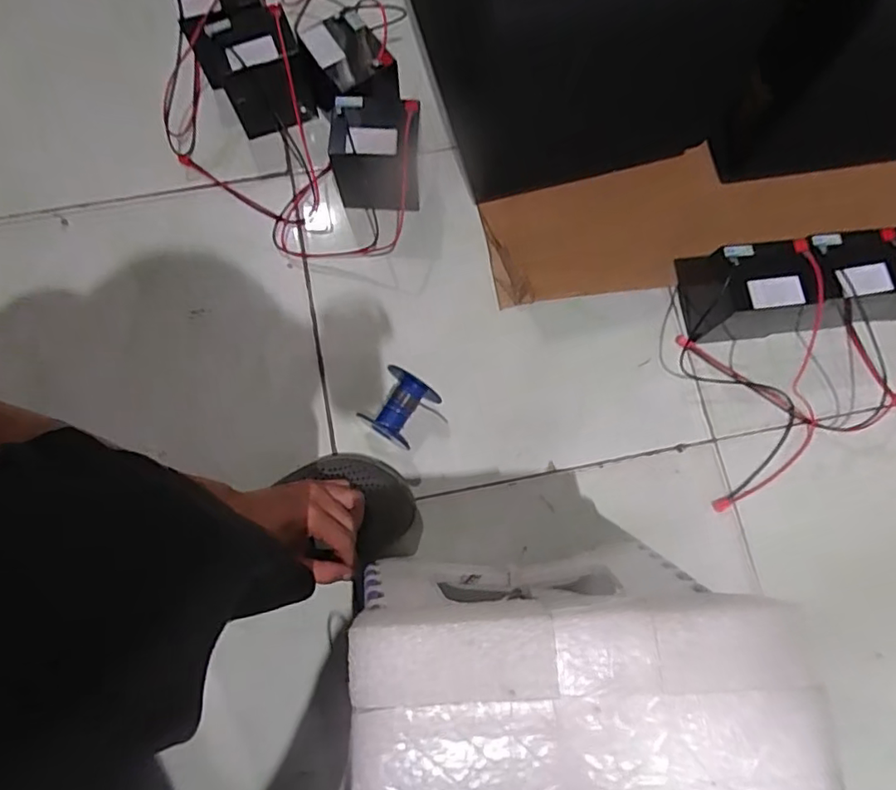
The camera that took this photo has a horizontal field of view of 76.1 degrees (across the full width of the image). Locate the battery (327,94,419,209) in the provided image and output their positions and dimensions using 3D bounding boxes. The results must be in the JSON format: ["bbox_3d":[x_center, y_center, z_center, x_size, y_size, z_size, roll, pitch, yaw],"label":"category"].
[{"bbox_3d":[-0.075,-0.259,0.627,0.090,0.100,0.074,3,77,-1],"label":"battery"}]

